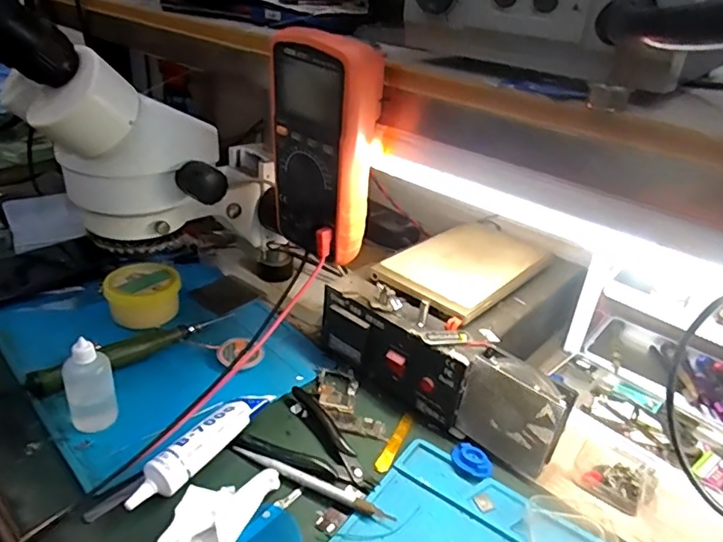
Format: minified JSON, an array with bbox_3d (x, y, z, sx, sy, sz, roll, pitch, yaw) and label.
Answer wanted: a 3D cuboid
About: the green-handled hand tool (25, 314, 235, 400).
[{"bbox_3d":[-0.220,0.075,0.528,0.023,0.023,0.194,28,37,35],"label":"green-handled hand tool"}]

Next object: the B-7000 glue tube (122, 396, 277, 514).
[{"bbox_3d":[-0.127,0.140,0.429,0.026,0.028,0.132,21,33,26],"label":"B-7000 glue tube"}]

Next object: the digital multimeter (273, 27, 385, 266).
[{"bbox_3d":[-0.034,-0.098,0.440,0.087,0.172,0.049,28,36,34],"label":"digital multimeter"}]

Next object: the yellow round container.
[{"bbox_3d":[-0.240,0.027,0.590,0.075,0.046,0.064,-8,32,-21],"label":"yellow round container"}]

